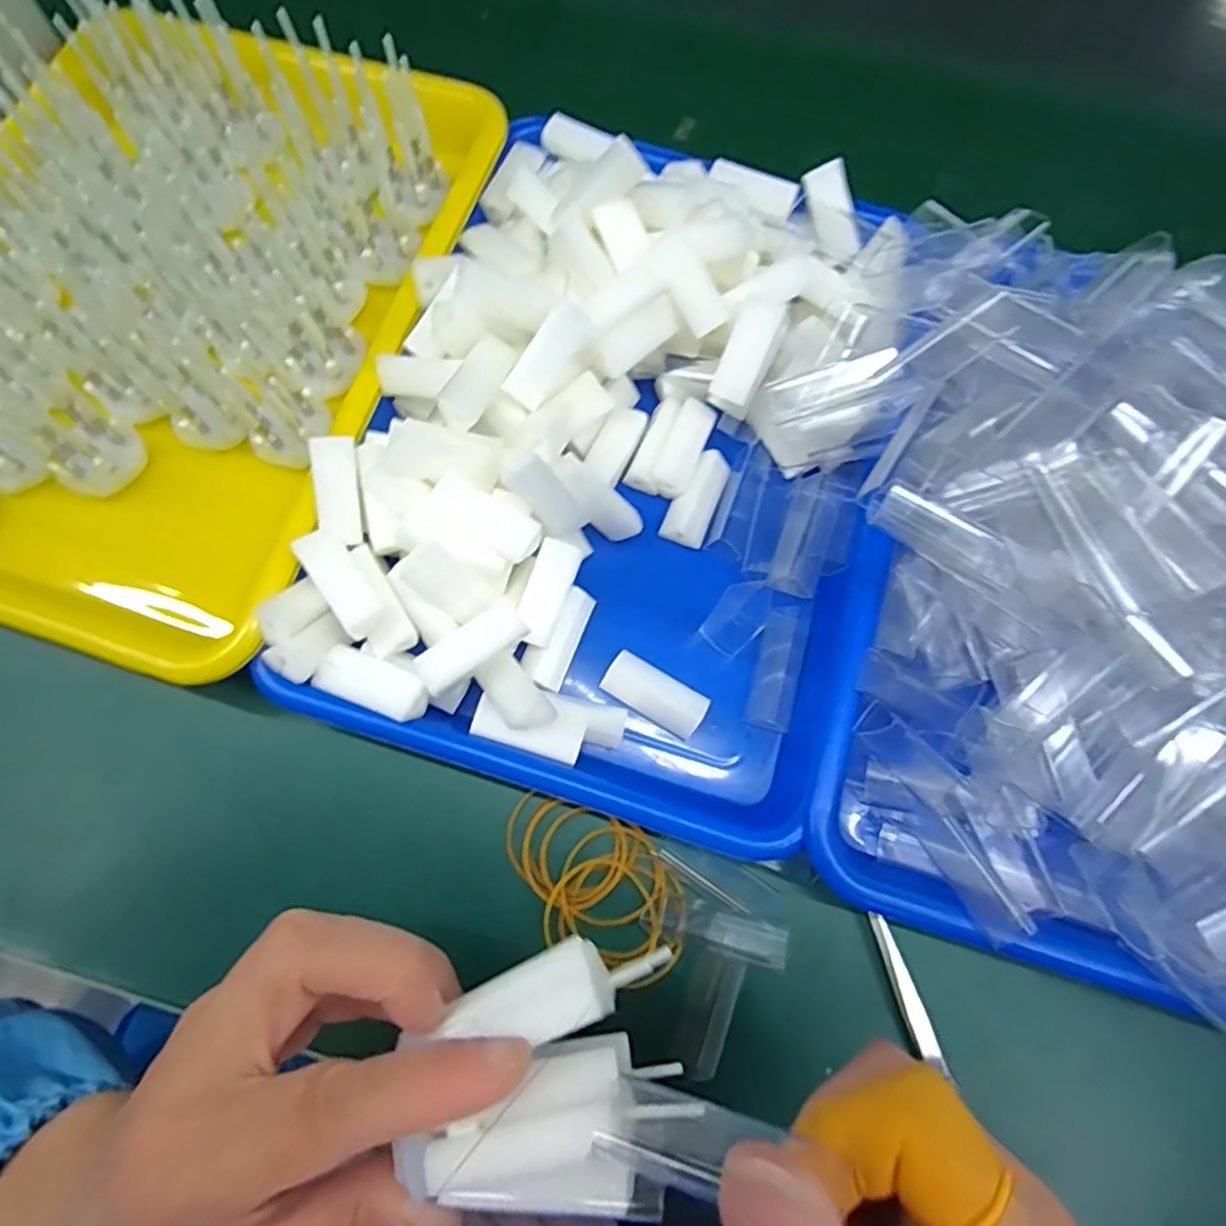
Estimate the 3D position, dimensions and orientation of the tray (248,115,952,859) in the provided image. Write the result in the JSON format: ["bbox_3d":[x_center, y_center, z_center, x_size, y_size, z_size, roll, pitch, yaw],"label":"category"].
[{"bbox_3d":[0.011,-0.079,0.309,0.239,0.065,0.323,19,73,5],"label":"tray"}]

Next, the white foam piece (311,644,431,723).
[{"bbox_3d":[-0.099,0.028,0.277,0.047,0.011,0.021,20,73,6],"label":"white foam piece"}]

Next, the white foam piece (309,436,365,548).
[{"bbox_3d":[-0.117,-0.052,0.286,0.018,0.007,0.044,-8,104,-16],"label":"white foam piece"}]

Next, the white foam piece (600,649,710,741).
[{"bbox_3d":[0.019,0.036,0.300,0.045,0.013,0.020,29,74,8],"label":"white foam piece"}]

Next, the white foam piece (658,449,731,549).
[{"bbox_3d":[0.040,-0.054,0.325,0.018,0.016,0.046,30,74,-19],"label":"white foam piece"}]

